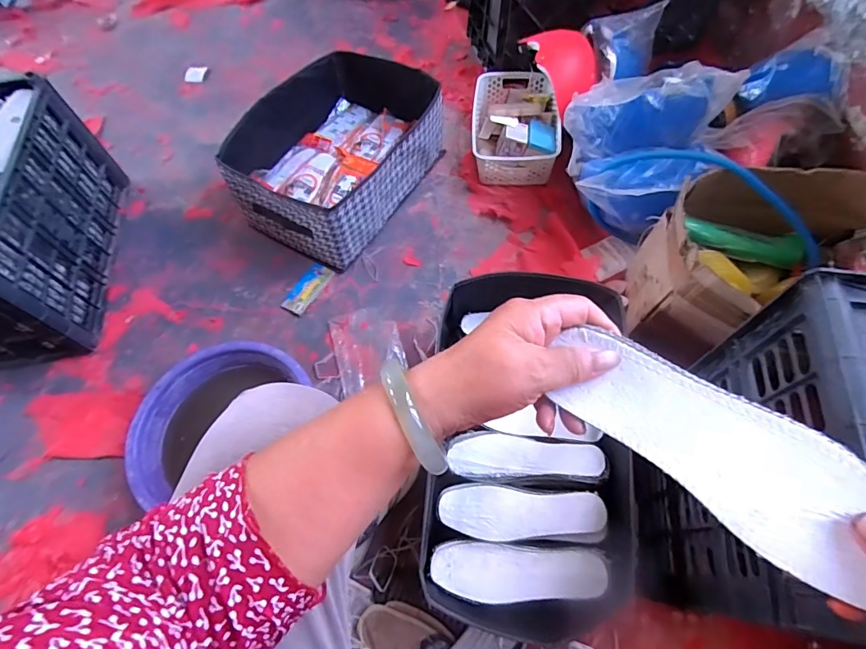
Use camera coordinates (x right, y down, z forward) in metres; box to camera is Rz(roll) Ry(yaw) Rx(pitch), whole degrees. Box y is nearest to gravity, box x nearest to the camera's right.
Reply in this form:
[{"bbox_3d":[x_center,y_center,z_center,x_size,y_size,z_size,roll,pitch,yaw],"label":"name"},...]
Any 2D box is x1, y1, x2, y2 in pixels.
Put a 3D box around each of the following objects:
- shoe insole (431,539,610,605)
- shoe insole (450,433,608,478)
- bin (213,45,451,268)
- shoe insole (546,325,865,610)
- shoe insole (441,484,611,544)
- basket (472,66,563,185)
[{"bbox_3d":[0.110,0.321,0.591,0.215,0.016,0.067,3,63,4],"label":"shoe insole"},{"bbox_3d":[0.134,0.191,0.674,0.214,0.025,0.062,0,62,3],"label":"shoe insole"},{"bbox_3d":[-0.193,-0.381,1.018,0.318,0.191,0.466,27,67,16],"label":"bin"},{"bbox_3d":[0.162,0.070,0.259,0.195,0.012,0.064,37,103,17],"label":"shoe insole"},{"bbox_3d":[0.123,0.263,0.633,0.220,0.016,0.068,2,62,4],"label":"shoe insole"},{"bbox_3d":[0.198,-0.484,1.100,0.201,0.112,0.318,3,63,5],"label":"basket"}]

